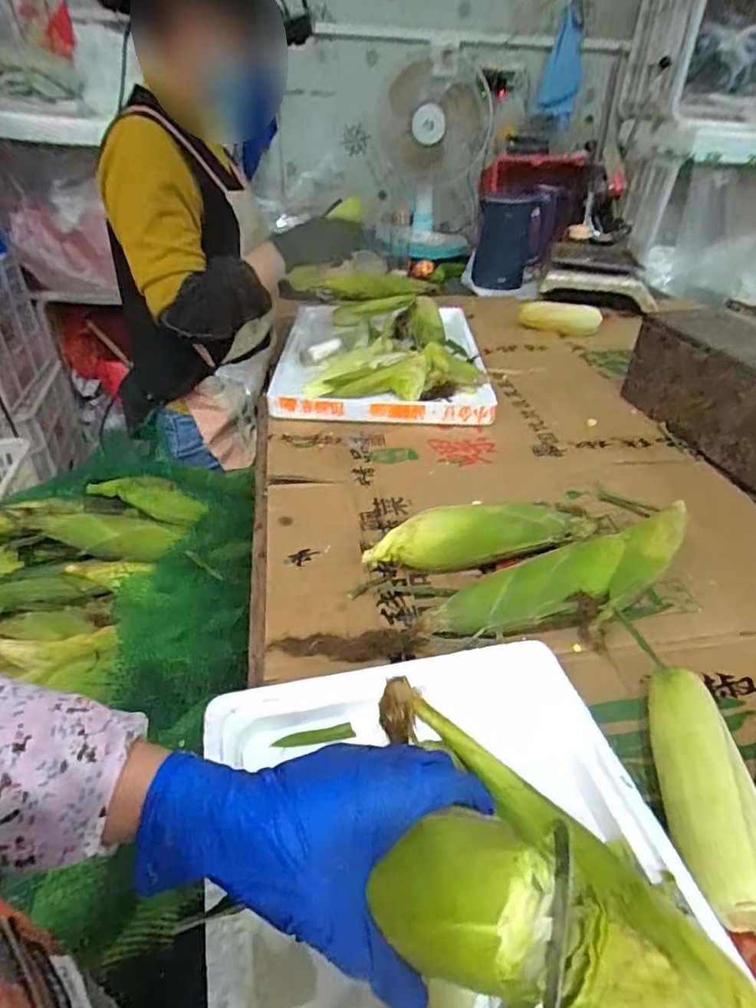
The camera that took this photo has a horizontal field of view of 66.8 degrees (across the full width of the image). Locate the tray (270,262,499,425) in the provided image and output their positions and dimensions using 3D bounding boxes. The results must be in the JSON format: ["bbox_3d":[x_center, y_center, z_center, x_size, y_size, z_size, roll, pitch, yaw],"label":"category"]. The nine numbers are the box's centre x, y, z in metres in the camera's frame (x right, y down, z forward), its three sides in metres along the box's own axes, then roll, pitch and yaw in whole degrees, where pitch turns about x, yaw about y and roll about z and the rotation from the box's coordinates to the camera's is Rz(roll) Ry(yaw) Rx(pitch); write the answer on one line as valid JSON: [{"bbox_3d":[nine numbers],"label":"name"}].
[{"bbox_3d":[0.012,-0.300,1.119,0.393,0.092,0.495,1,36,-2],"label":"tray"}]

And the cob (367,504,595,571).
[{"bbox_3d":[0.127,0.034,0.669,0.291,0.079,0.058,-11,38,-18],"label":"cob"}]

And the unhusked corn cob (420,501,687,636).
[{"bbox_3d":[0.204,0.080,0.602,0.338,0.067,0.099,-11,38,-17],"label":"unhusked corn cob"}]

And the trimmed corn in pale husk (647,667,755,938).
[{"bbox_3d":[0.236,0.201,0.428,0.053,0.048,0.185,3,36,1],"label":"trimmed corn in pale husk"}]

